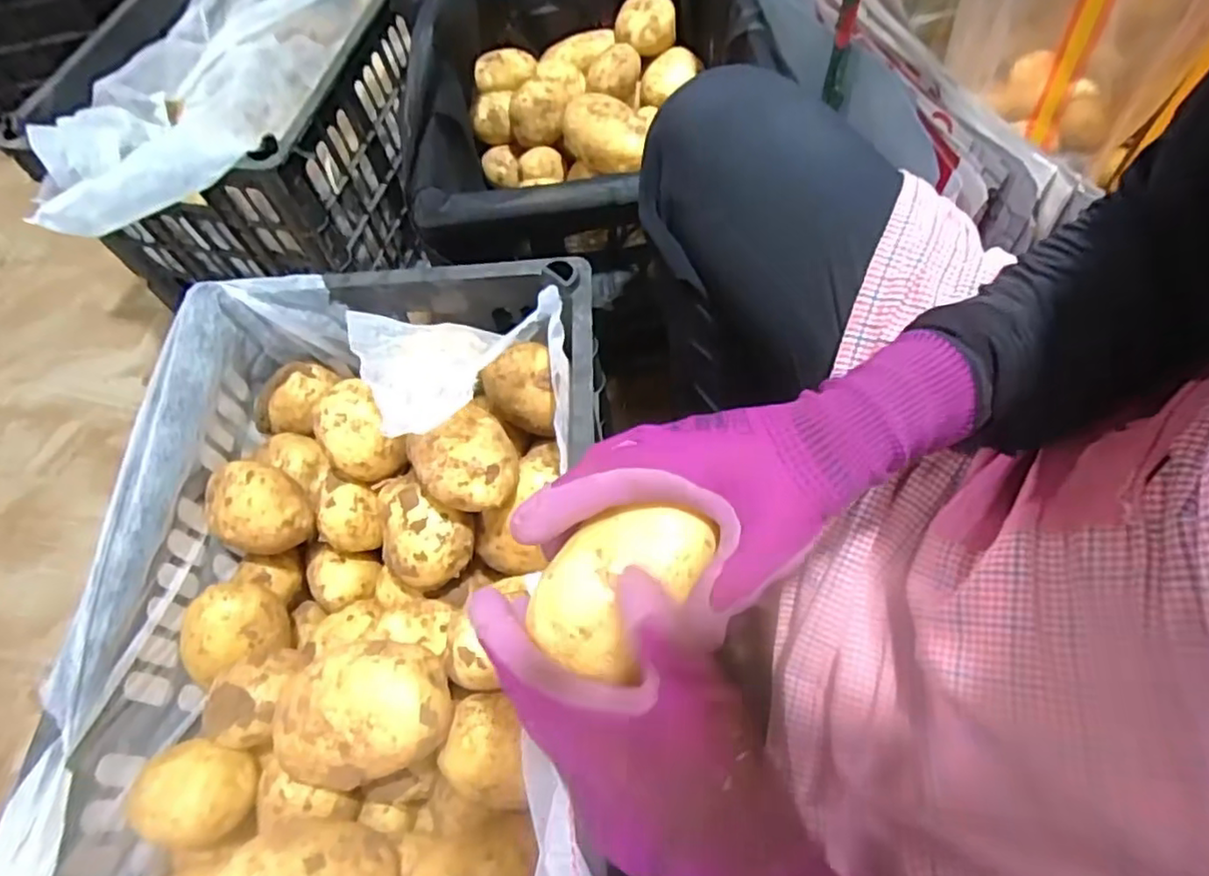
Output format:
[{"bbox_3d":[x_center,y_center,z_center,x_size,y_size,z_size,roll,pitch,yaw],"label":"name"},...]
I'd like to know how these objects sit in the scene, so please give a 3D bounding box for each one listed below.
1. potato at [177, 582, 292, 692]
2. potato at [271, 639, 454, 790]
[{"bbox_3d":[-0.274,0.143,0.492,0.071,0.059,0.059,-15,62,-4],"label":"potato"},{"bbox_3d":[-0.151,0.173,0.419,0.109,0.059,0.078,-17,62,-5],"label":"potato"}]

